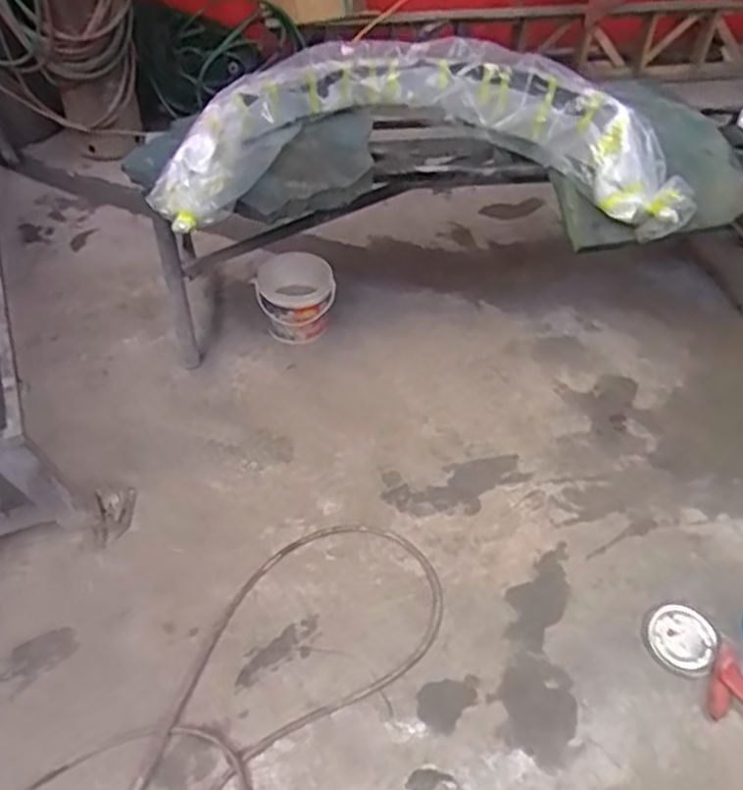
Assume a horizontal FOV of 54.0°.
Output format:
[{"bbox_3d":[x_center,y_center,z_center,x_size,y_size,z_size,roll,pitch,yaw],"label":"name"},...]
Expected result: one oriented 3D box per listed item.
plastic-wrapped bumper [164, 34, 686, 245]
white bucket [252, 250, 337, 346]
[{"bbox_3d":[0.118,-0.512,1.468,1.045,0.245,0.343,-3,47,-4],"label":"plastic-wrapped bumper"},{"bbox_3d":[-0.194,-0.250,1.895,0.191,0.179,0.190,1,47,-1],"label":"white bucket"}]

